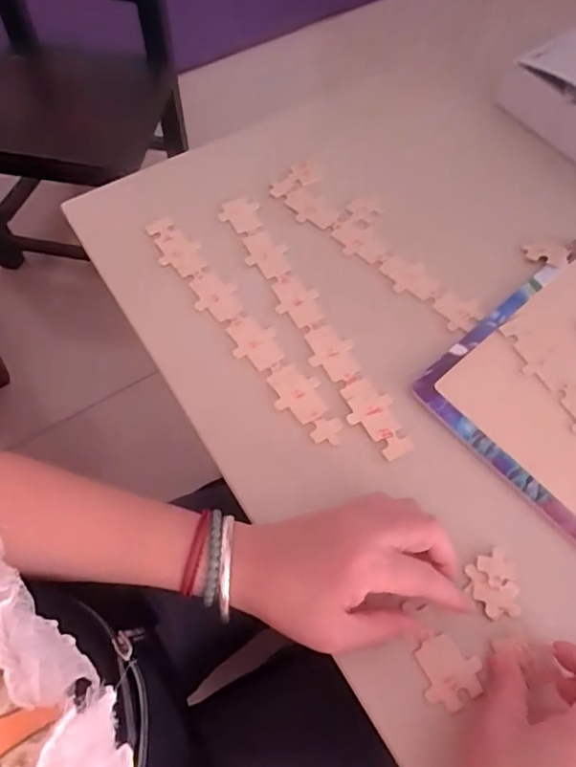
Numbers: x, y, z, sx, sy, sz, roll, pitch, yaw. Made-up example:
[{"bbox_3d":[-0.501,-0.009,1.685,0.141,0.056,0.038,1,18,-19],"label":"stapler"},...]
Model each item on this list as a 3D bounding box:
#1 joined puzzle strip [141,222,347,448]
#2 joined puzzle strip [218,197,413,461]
[{"bbox_3d":[-0.042,-0.050,0.435,0.034,0.004,0.245,-34,68,-16],"label":"joined puzzle strip"},{"bbox_3d":[0.014,-0.055,0.439,0.033,0.006,0.268,-25,65,-13],"label":"joined puzzle strip"}]

